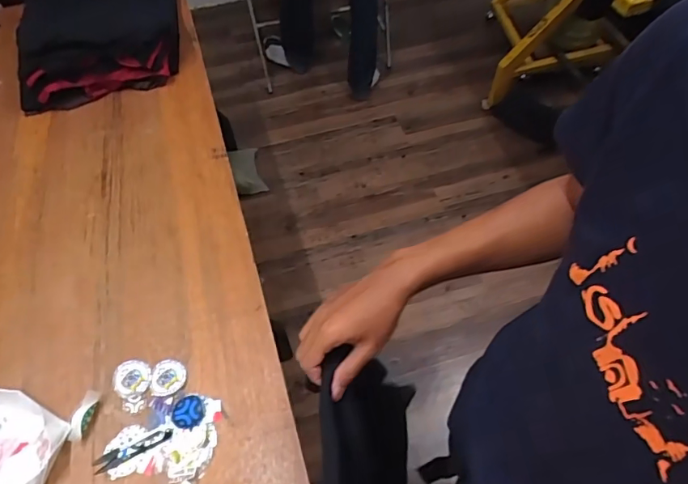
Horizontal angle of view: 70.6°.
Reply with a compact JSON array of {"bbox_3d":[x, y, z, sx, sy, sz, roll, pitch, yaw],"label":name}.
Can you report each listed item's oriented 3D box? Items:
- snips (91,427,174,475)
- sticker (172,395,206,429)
[{"bbox_3d":[-0.320,0.316,0.741,0.116,0.008,0.024,-22,61,-14],"label":"snips"},{"bbox_3d":[-0.245,0.266,0.765,0.050,0.004,0.050,0,58,0],"label":"sticker"}]

